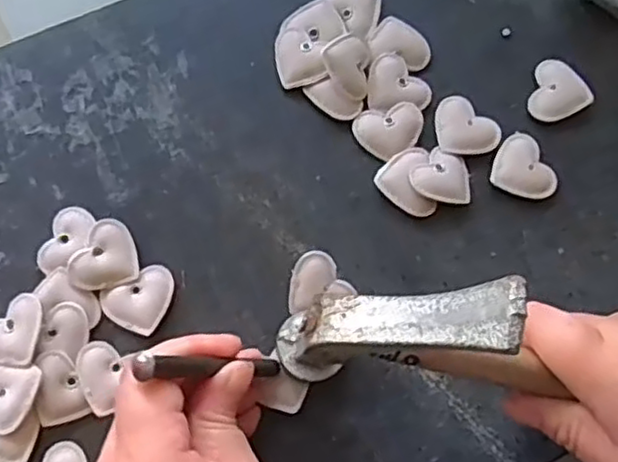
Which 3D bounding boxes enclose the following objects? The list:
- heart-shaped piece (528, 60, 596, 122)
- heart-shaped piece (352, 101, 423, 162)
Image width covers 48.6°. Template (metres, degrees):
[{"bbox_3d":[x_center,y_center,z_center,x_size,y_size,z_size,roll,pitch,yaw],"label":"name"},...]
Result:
[{"bbox_3d":[0.129,-0.070,0.349,0.033,0.005,0.033,-2,74,7],"label":"heart-shaped piece"},{"bbox_3d":[0.041,-0.052,0.341,0.033,0.004,0.027,-30,78,-9],"label":"heart-shaped piece"}]

